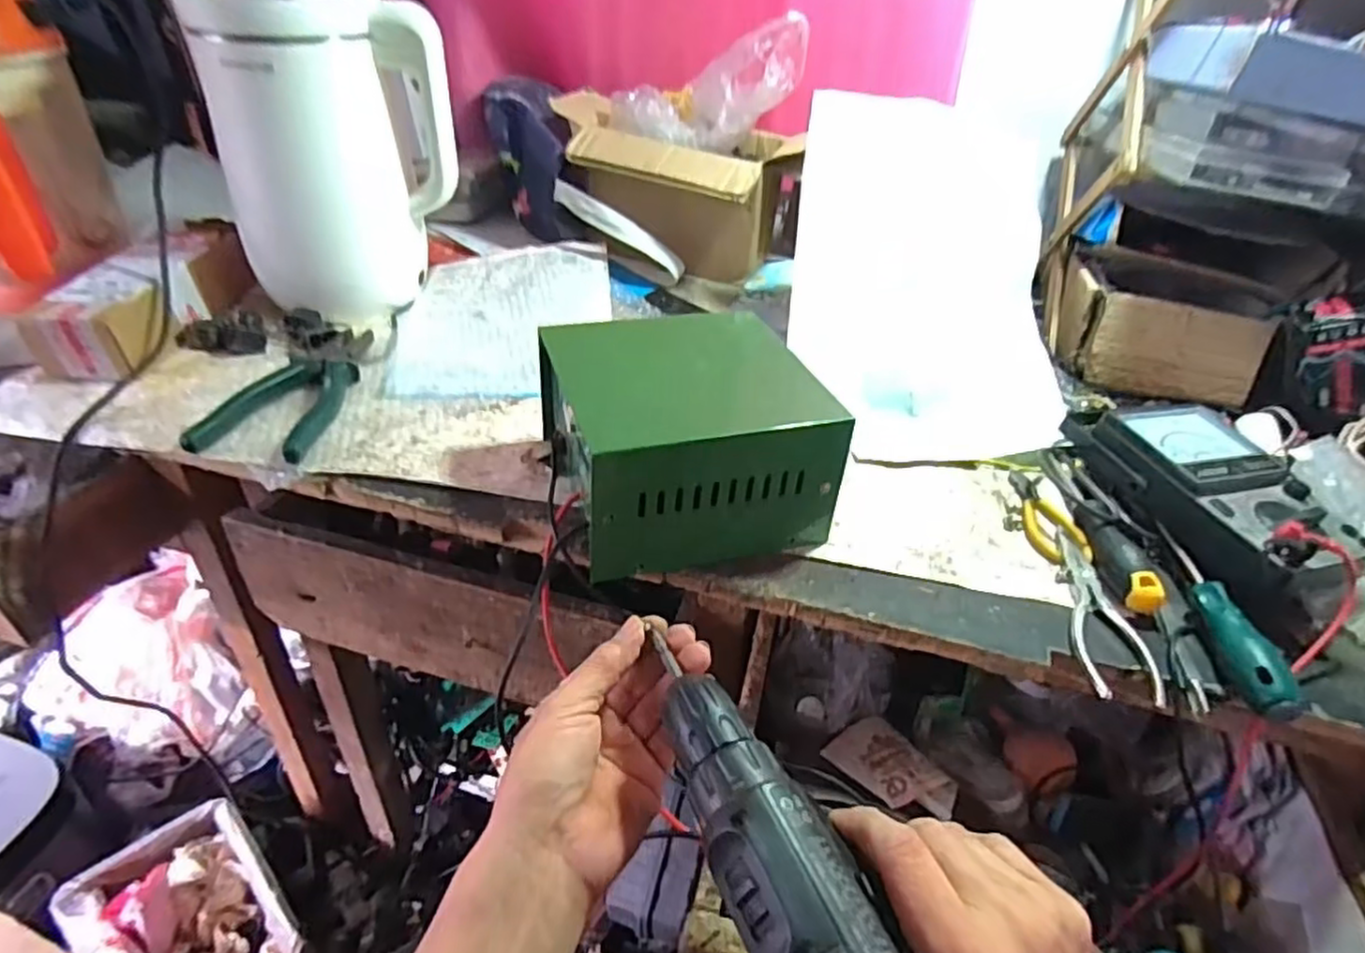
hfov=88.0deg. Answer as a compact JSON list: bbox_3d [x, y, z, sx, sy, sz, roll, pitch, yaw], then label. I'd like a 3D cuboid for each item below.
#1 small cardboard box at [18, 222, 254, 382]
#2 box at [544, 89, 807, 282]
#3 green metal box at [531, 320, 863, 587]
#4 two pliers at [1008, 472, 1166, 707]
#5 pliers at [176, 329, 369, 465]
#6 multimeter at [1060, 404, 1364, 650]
[{"bbox_3d":[-0.488,-0.168,0.658,0.091,0.068,0.205,9,37,2],"label":"small cardboard box"},{"bbox_3d":[-0.024,-0.327,0.822,0.265,0.145,0.155,14,38,8],"label":"box"},{"bbox_3d":[-0.004,-0.028,0.502,0.186,0.107,0.154,-7,40,-18],"label":"green metal box"},{"bbox_3d":[0.276,0.066,0.495,0.047,0.009,0.207,9,37,2],"label":"two pliers"},{"bbox_3d":[-0.318,-0.077,0.598,0.082,0.021,0.192,9,37,1],"label":"pliers"},{"bbox_3d":[0.402,0.020,0.524,0.133,0.066,0.199,-6,40,-18],"label":"multimeter"}]

